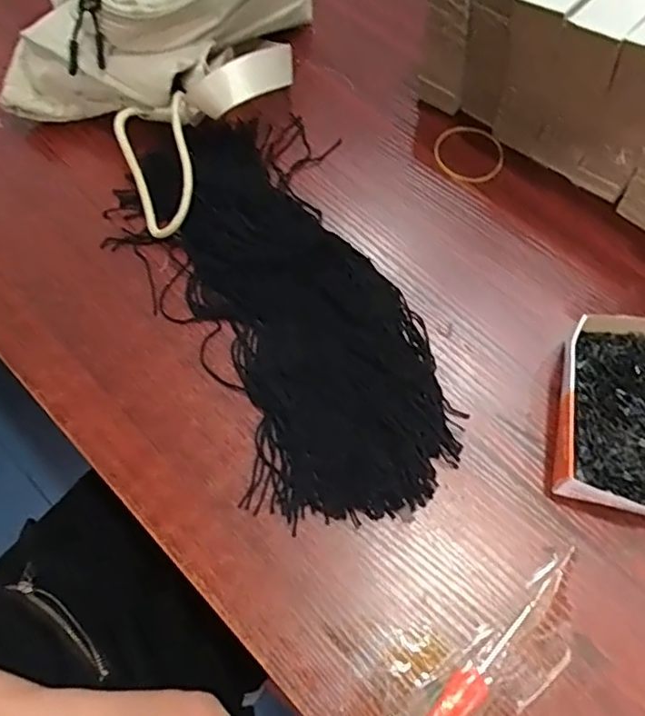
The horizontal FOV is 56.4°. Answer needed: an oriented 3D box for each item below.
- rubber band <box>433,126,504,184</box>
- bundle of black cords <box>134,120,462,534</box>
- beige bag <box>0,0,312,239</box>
[{"bbox_3d":[0.104,-0.146,0.426,0.047,0.004,0.052,-4,63,0],"label":"rubber band"},{"bbox_3d":[-0.021,-0.042,0.376,0.124,0.021,0.292,-20,64,-7],"label":"bundle of black cords"},{"bbox_3d":[-0.113,-0.234,0.425,0.185,0.088,0.230,30,69,16],"label":"beige bag"}]

